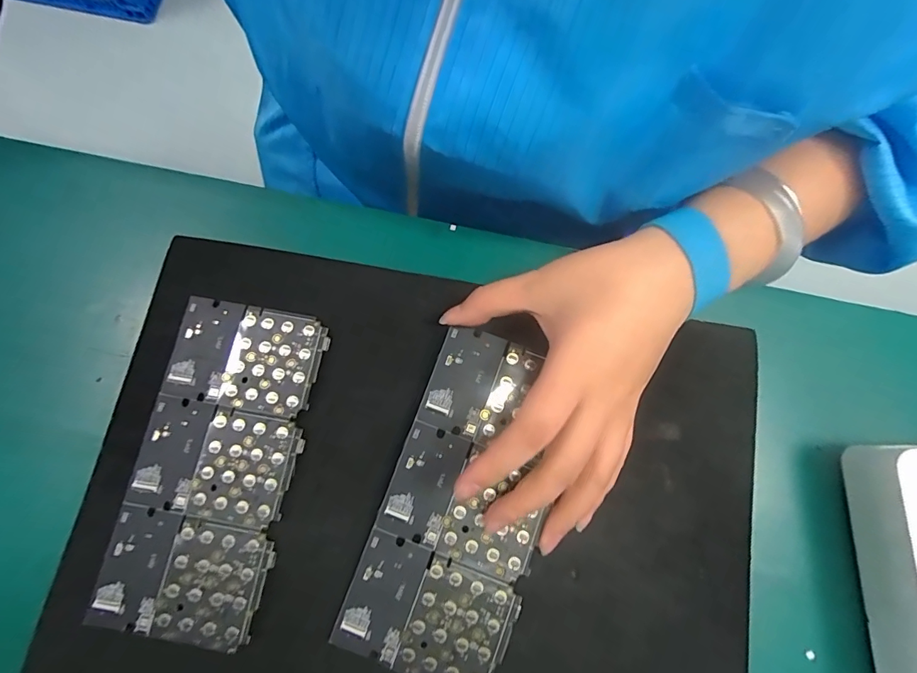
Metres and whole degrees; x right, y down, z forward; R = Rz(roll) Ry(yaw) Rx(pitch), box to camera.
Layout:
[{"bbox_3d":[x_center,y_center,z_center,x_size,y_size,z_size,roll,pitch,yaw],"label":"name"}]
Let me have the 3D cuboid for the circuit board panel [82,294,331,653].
[{"bbox_3d":[-0.124,0.063,0.230,0.079,0.008,0.162,9,78,1],"label":"circuit board panel"}]

